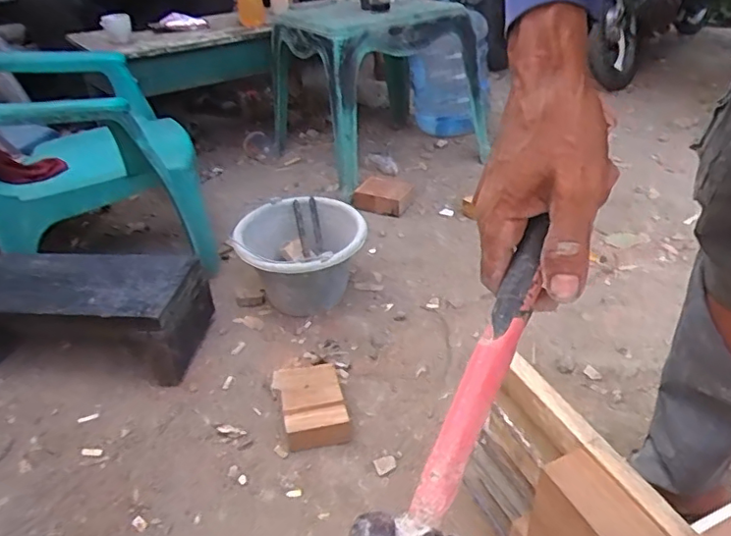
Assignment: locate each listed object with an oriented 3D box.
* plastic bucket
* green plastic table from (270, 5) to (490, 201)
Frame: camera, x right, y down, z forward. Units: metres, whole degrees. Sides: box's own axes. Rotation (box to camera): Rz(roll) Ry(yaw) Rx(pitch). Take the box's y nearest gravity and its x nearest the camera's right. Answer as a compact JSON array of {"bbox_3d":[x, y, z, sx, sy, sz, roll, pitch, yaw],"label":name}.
[{"bbox_3d":[-0.123,-0.025,1.170,0.242,0.173,0.242,-2,32,4],"label":"plastic bucket"},{"bbox_3d":[0.039,-0.542,1.695,0.566,0.442,0.541,-25,39,-26],"label":"green plastic table"}]

